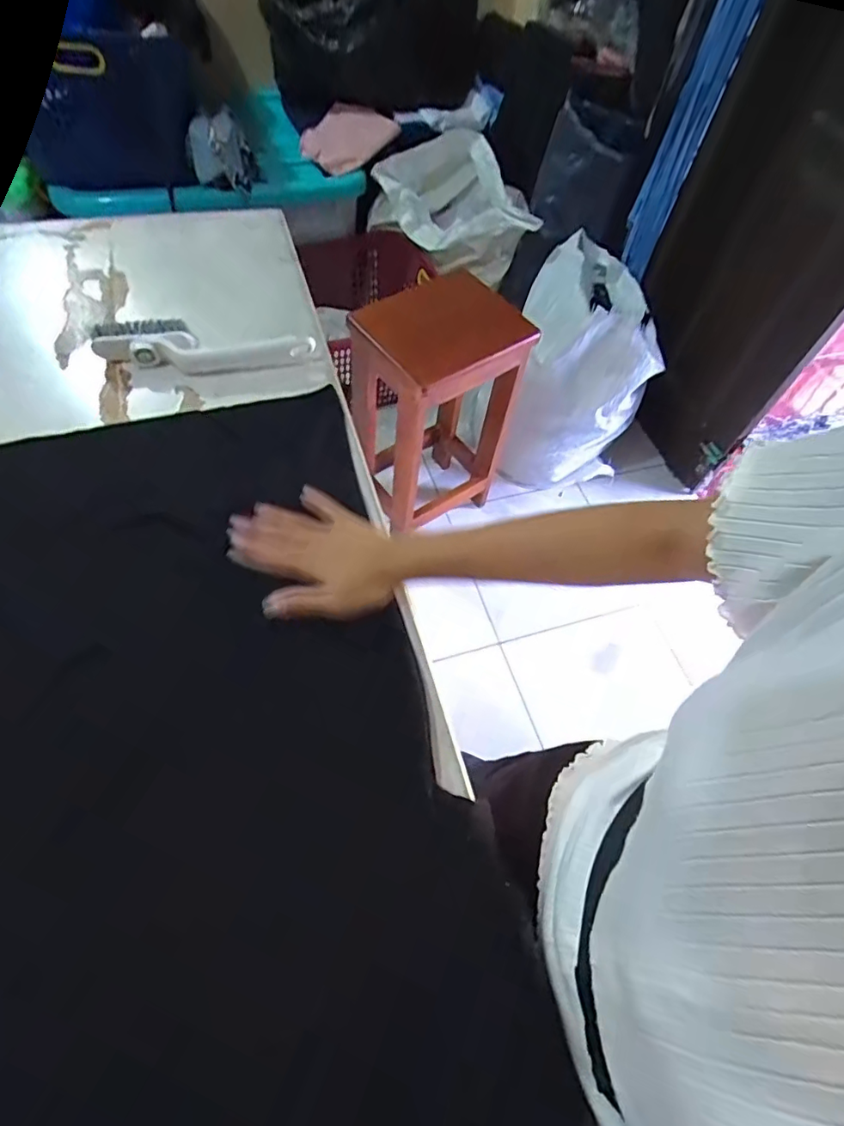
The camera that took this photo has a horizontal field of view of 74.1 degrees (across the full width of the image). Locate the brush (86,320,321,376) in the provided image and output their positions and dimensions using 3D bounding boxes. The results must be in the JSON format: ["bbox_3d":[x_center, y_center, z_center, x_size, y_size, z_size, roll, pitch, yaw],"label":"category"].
[{"bbox_3d":[-0.221,-0.220,0.570,0.212,0.028,0.043,3,59,-2],"label":"brush"}]

